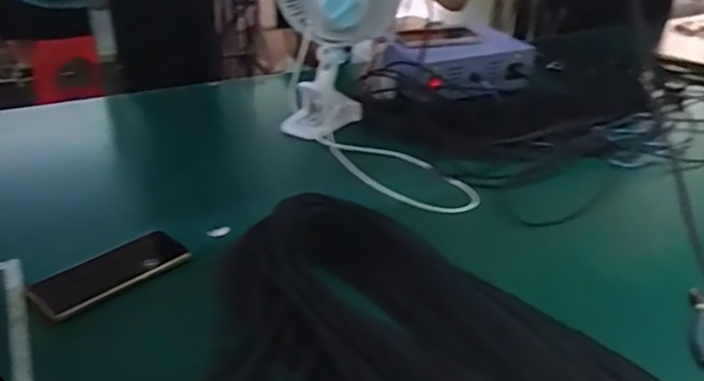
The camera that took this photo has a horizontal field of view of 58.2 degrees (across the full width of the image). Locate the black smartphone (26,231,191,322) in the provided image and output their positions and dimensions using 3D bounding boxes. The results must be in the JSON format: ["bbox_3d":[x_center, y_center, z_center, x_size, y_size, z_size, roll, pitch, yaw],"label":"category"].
[{"bbox_3d":[-0.270,0.089,0.711,0.167,0.010,0.083,-25,38,-38],"label":"black smartphone"}]

